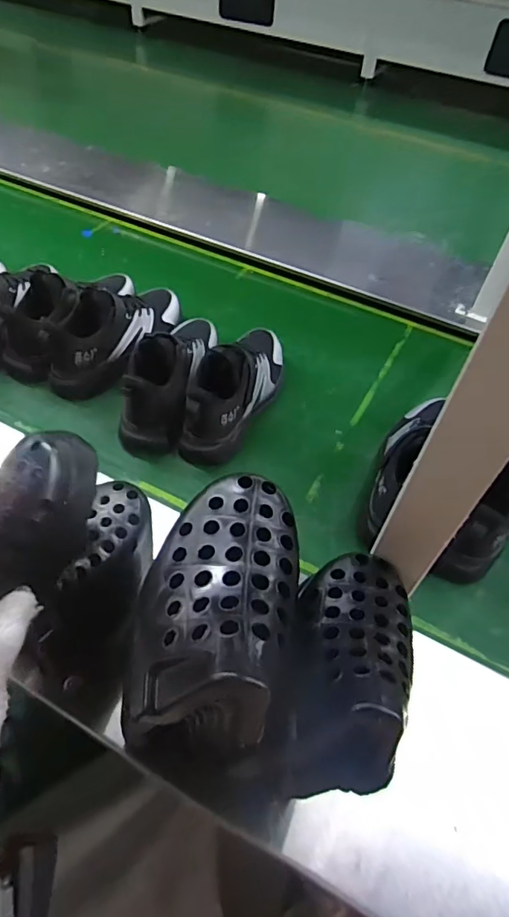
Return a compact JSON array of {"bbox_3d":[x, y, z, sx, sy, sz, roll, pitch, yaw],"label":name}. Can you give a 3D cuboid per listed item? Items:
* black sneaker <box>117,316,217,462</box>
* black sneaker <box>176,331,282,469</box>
[{"bbox_3d":[-0.119,-0.132,0.722,0.092,0.119,0.244,10,51,3],"label":"black sneaker"},{"bbox_3d":[-0.023,-0.116,0.715,0.091,0.122,0.253,20,53,12],"label":"black sneaker"}]

